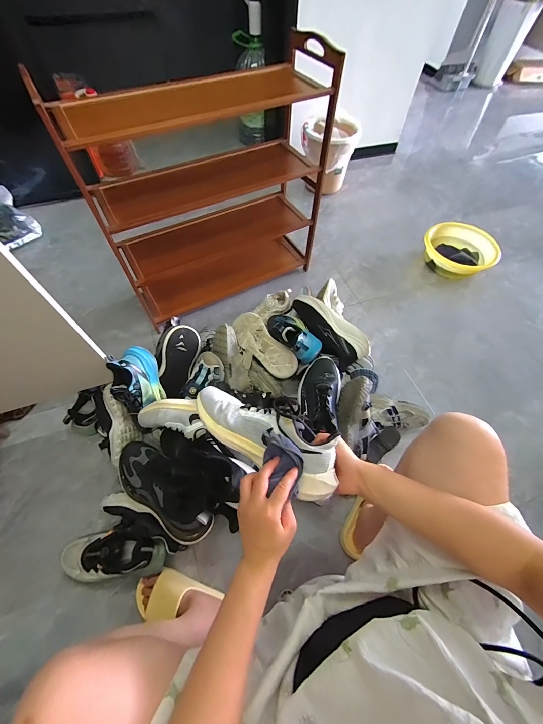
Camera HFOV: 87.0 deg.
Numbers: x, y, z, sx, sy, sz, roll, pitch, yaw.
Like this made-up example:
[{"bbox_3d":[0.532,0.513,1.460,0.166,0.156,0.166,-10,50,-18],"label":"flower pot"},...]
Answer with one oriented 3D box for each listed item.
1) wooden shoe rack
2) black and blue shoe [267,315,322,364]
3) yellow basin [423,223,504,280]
[{"bbox_3d":[-0.188,-0.499,0.951,0.666,0.702,0.288,-25,63,-15],"label":"wooden shoe rack"},{"bbox_3d":[0.069,-0.095,0.915,0.106,0.096,0.229,-27,45,-16],"label":"black and blue shoe"},{"bbox_3d":[0.815,-0.484,1.274,0.253,0.126,0.298,-35,69,-19],"label":"yellow basin"}]

